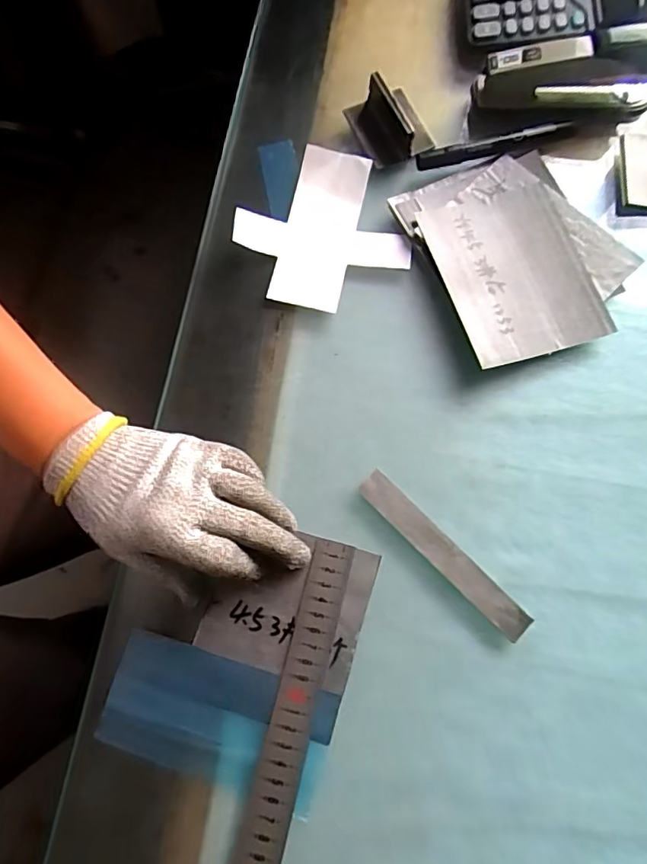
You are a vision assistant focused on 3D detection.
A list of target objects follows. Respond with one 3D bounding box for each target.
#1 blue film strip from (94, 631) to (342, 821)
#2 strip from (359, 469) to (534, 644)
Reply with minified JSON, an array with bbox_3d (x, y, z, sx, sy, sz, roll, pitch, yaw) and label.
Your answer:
[{"bbox_3d":[-0.067,0.184,0.327,0.144,0.004,0.070,15,77,4],"label":"blue film strip"},{"bbox_3d":[0.083,0.084,0.355,0.143,0.004,0.023,44,76,12],"label":"strip"}]

